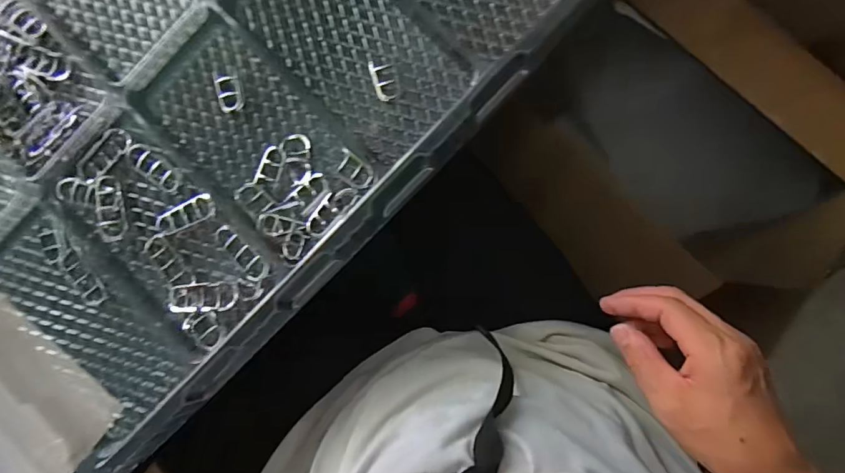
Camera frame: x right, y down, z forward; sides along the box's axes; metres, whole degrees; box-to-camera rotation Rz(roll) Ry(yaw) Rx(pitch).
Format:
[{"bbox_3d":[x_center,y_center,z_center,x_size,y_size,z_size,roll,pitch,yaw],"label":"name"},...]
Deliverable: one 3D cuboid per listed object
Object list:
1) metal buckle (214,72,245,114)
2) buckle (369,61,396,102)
[{"bbox_3d":[-0.156,-0.118,0.371,0.020,0.008,0.036,-14,89,4],"label":"metal buckle"},{"bbox_3d":[-0.031,-0.123,0.358,0.016,0.004,0.034,-16,89,4],"label":"buckle"}]

